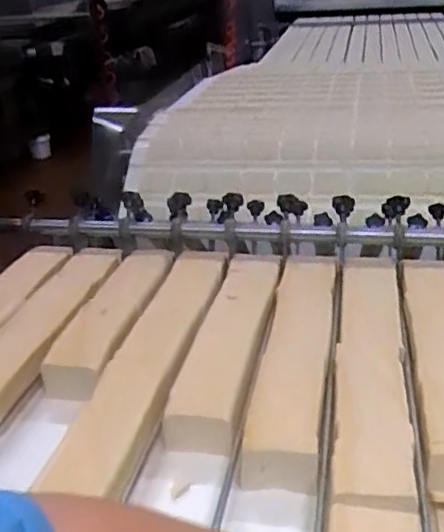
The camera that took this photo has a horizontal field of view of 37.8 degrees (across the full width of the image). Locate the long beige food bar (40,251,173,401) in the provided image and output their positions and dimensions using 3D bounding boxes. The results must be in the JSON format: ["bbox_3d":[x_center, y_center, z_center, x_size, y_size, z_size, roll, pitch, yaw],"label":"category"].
[{"bbox_3d":[-0.152,0.072,0.946,0.087,0.053,0.354,4,27,13],"label":"long beige food bar"}]

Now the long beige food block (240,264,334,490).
[{"bbox_3d":[0.097,0.112,0.840,0.082,0.049,0.445,3,27,11],"label":"long beige food block"}]

